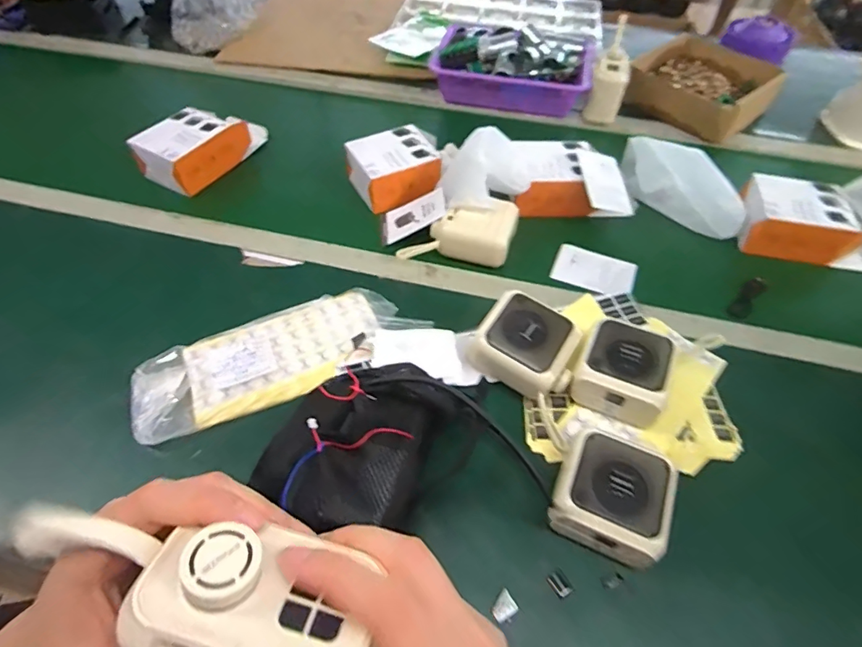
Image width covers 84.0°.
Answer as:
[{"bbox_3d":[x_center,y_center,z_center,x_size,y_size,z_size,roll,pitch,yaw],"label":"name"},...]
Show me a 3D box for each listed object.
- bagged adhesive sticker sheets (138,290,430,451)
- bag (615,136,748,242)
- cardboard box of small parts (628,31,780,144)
[{"bbox_3d":[-0.173,0.034,0.529,0.291,0.025,0.116,-18,56,-16],"label":"bagged adhesive sticker sheets"},{"bbox_3d":[0.349,-0.190,0.673,0.186,0.089,0.050,40,67,13],"label":"bag"},{"bbox_3d":[0.483,-0.426,0.848,0.227,0.064,0.209,-35,61,-18],"label":"cardboard box of small parts"}]

